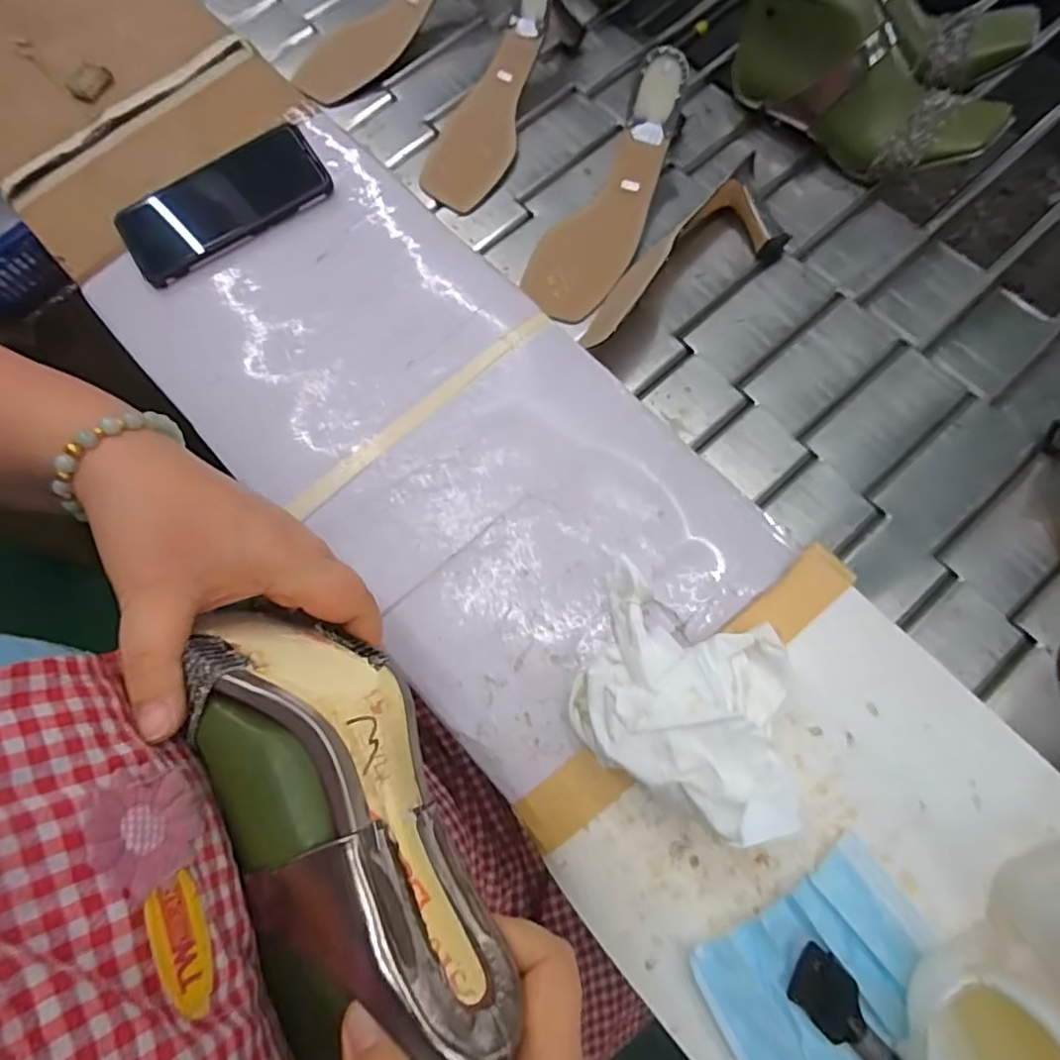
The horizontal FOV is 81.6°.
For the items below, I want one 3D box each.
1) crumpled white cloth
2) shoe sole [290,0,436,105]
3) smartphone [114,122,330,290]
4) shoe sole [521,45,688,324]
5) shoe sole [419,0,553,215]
[{"bbox_3d":[0.091,0.096,0.348,0.130,0.057,0.113,22,76,10],"label":"crumpled white cloth"},{"bbox_3d":[-0.135,-0.501,0.595,0.225,0.049,0.081,-42,75,11],"label":"shoe sole"},{"bbox_3d":[-0.247,-0.266,0.495,0.163,0.015,0.077,-31,82,-7],"label":"smartphone"},{"bbox_3d":[0.067,-0.279,0.517,0.075,0.051,0.221,27,94,8],"label":"shoe sole"},{"bbox_3d":[-0.033,-0.393,0.550,0.077,0.049,0.221,24,91,7],"label":"shoe sole"}]

